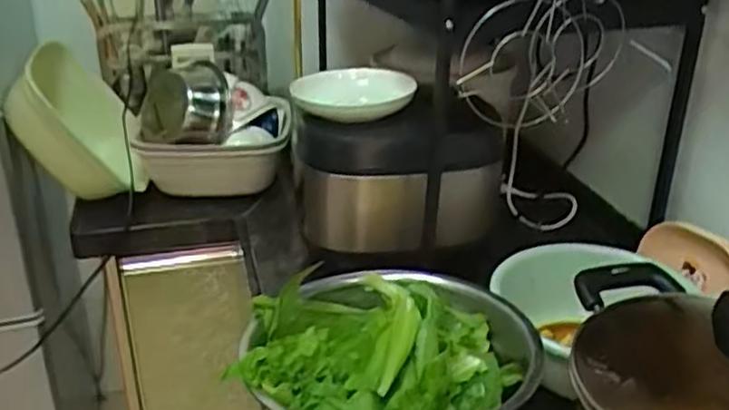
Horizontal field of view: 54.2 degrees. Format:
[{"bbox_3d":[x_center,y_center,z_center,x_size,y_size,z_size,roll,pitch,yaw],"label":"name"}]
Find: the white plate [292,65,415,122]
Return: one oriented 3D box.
[{"bbox_3d":[-0.010,-0.144,0.940,0.164,0.044,0.164,1,25,0],"label":"white plate"}]

